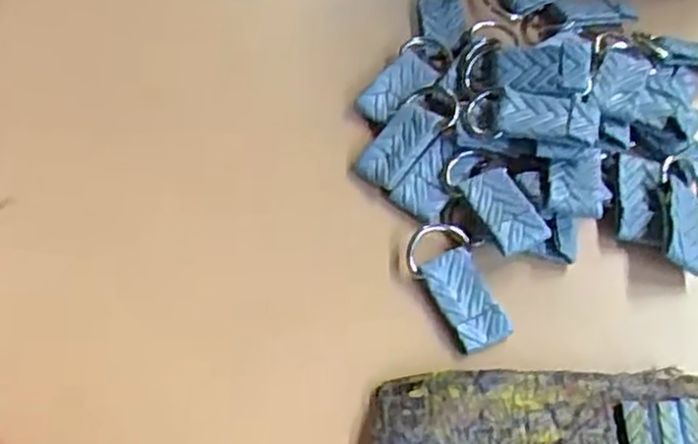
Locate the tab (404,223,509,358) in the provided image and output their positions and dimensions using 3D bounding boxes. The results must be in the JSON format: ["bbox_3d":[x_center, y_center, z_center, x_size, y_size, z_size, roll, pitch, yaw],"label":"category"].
[{"bbox_3d":[0.041,0.022,0.274,0.026,0.007,0.048,-24,62,-14],"label":"tab"}]

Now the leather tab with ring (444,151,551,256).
[{"bbox_3d":[0.055,-0.008,0.285,0.020,0.012,0.047,-24,62,-14],"label":"leather tab with ring"}]

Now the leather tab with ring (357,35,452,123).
[{"bbox_3d":[0.025,-0.061,0.321,0.021,0.006,0.051,35,65,18],"label":"leather tab with ring"}]

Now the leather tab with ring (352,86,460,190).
[{"bbox_3d":[0.025,-0.037,0.303,0.023,0.007,0.053,33,65,17],"label":"leather tab with ring"}]

